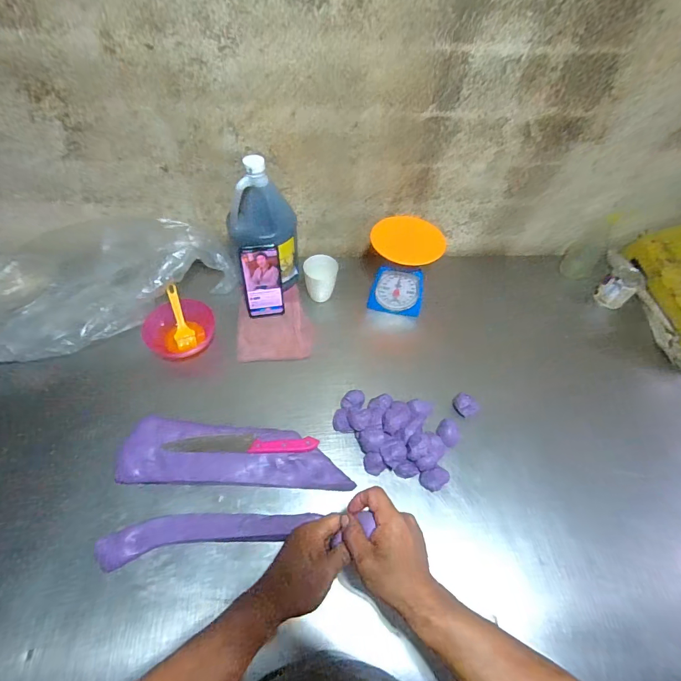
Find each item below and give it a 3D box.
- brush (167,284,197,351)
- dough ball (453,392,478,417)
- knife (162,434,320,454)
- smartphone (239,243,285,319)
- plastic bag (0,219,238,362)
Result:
[{"bbox_3d":[-0.342,-0.049,0.801,0.038,0.008,0.141,-14,90,-12],"label":"brush"},{"bbox_3d":[0.247,0.127,0.743,0.047,0.029,0.039,37,62,20],"label":"dough ball"},{"bbox_3d":[-0.172,0.182,0.667,0.259,0.023,0.035,3,56,-1],"label":"knife"},{"bbox_3d":[-0.167,-0.124,0.808,0.080,0.171,0.011,-7,41,-8],"label":"smartphone"},{"bbox_3d":[-0.524,-0.132,0.793,0.557,0.145,0.271,-22,60,-17],"label":"plastic bag"}]

